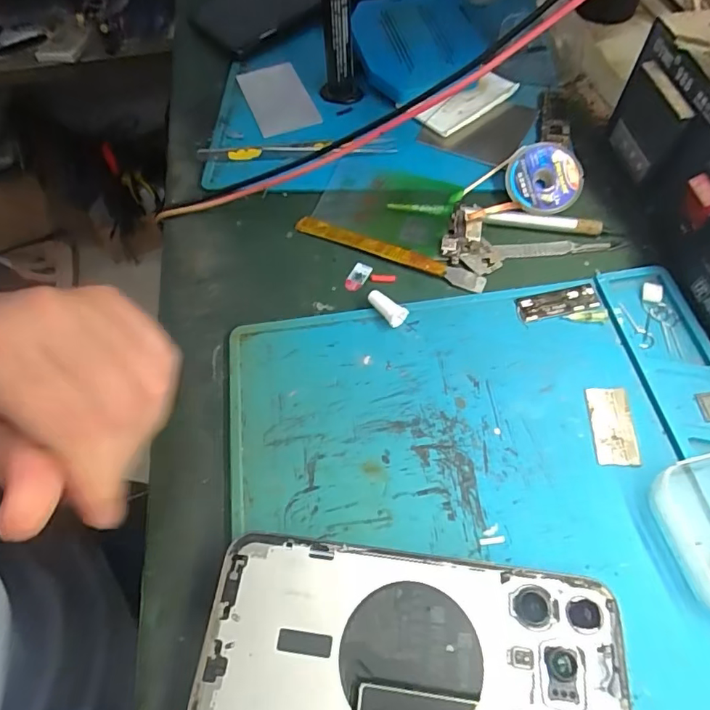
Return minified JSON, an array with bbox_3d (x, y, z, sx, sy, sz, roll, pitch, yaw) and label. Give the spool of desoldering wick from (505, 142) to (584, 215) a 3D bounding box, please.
[{"bbox_3d":[0.117,-0.110,0.310,0.045,0.011,0.045,0,86,5],"label":"spool of desoldering wick"}]

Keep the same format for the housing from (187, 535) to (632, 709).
[{"bbox_3d":[0.021,0.117,0.193,0.156,0.012,0.075,4,60,7],"label":"housing"}]

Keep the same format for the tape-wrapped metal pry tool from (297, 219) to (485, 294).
[{"bbox_3d":[0.020,-0.063,0.301,0.120,0.006,0.012,22,64,16],"label":"tape-wrapped metal pry tool"}]

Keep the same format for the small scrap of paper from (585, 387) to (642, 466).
[{"bbox_3d":[0.124,0.033,0.239,0.019,0.004,0.039,1,60,5],"label":"small scrap of paper"}]

